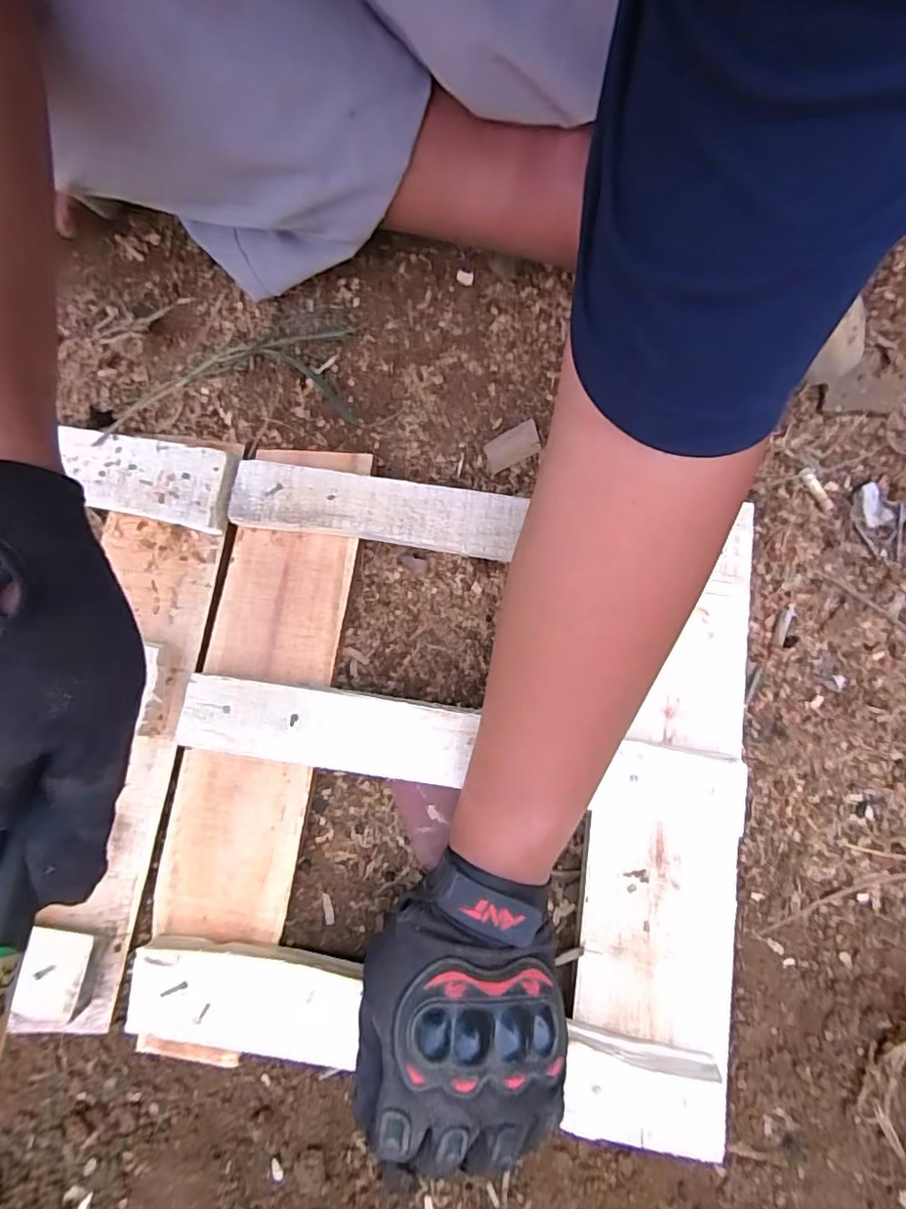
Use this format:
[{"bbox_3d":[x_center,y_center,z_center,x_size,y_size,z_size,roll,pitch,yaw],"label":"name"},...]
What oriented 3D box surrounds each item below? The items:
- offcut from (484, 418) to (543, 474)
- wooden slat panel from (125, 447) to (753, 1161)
[{"bbox_3d":[0.043,-0.115,0.413,0.042,0.004,0.023,-25,100,17],"label":"offcut"},{"bbox_3d":[0.001,0.096,0.362,0.353,0.037,0.382,8,80,2],"label":"wooden slat panel"}]

